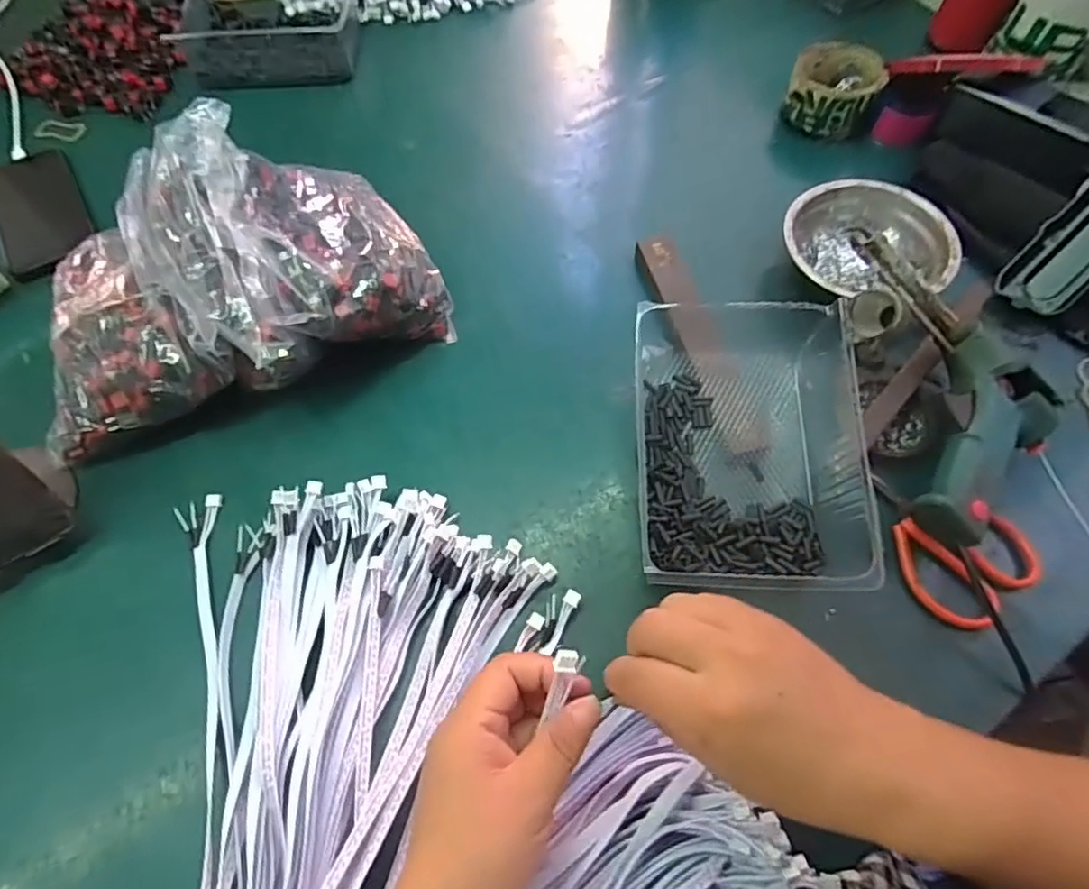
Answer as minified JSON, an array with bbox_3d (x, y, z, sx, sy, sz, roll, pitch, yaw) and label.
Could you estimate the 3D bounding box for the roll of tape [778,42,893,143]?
[{"bbox_3d":[0.277,-0.340,0.583,0.078,0.049,0.077,-1,62,1],"label":"roll of tape"}]

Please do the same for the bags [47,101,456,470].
[{"bbox_3d":[-0.231,-0.118,0.439,0.293,0.134,0.176,-18,63,-8],"label":"bags"}]

